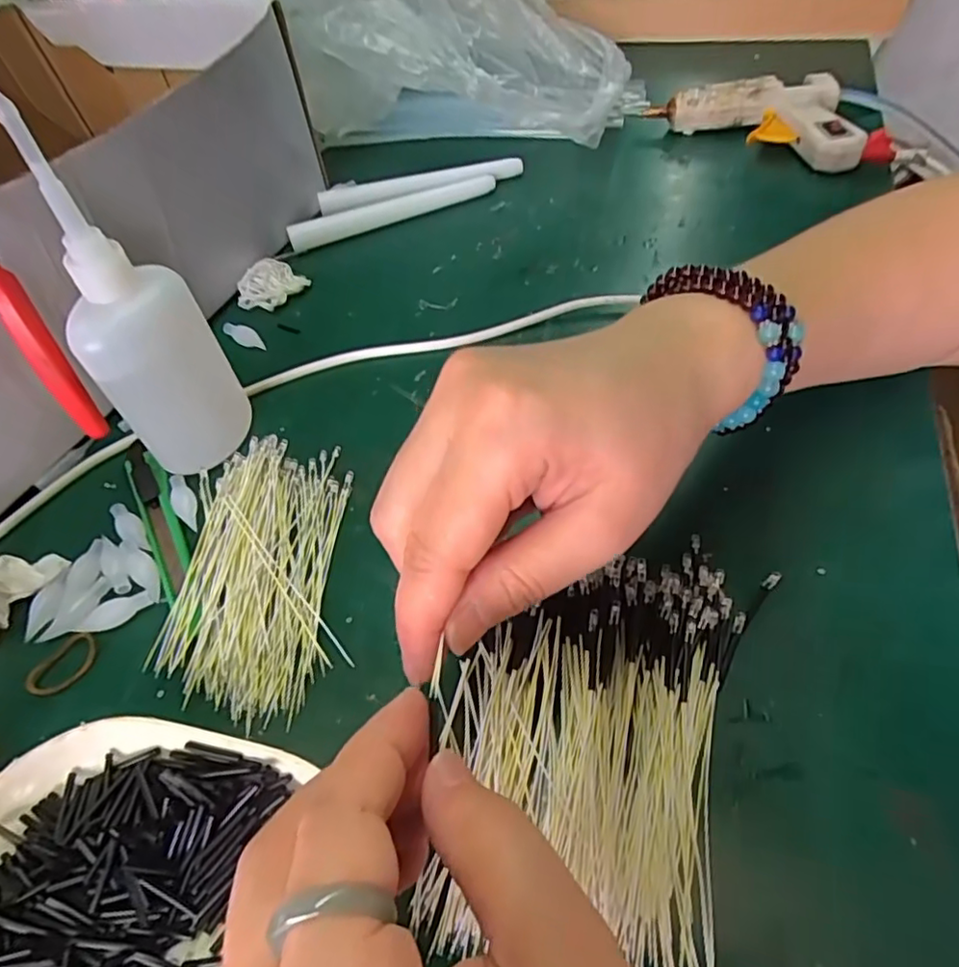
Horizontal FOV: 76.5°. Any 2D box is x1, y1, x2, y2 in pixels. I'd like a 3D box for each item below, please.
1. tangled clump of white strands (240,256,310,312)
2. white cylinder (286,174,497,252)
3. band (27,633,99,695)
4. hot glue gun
[{"bbox_3d":[-0.133,-0.125,0.385,0.036,0.013,0.039,27,58,24],"label":"tangled clump of white strands"},{"bbox_3d":[-0.061,-0.196,0.434,0.150,0.013,0.020,-20,53,-11],"label":"white cylinder"},{"bbox_3d":[-0.162,0.071,0.237,0.018,0.004,0.027,27,58,24],"label":"band"},{"bbox_3d":[0.223,-0.274,0.454,0.171,0.036,0.085,36,62,29],"label":"hot glue gun"}]

